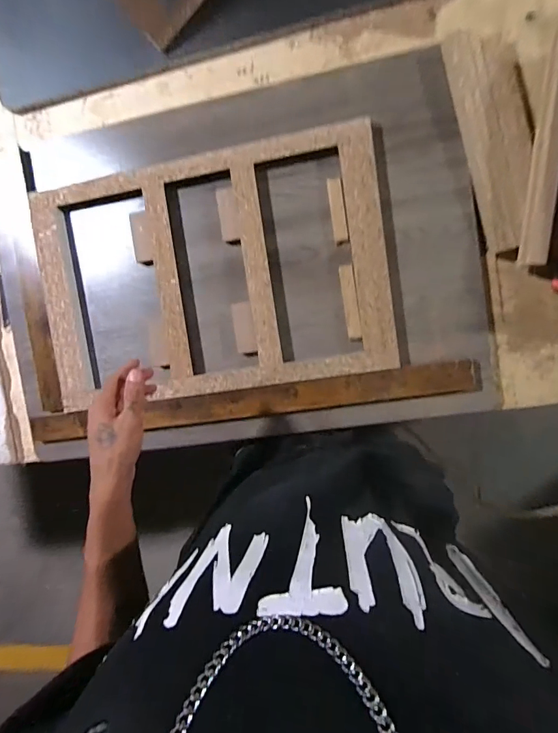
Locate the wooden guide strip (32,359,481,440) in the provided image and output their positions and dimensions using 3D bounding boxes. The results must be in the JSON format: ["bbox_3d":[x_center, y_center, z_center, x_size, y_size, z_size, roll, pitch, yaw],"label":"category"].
[{"bbox_3d":[-0.062,0.065,0.684,0.747,0.038,0.047,-8,95,8],"label":"wooden guide strip"}]

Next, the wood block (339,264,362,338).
[{"bbox_3d":[0.113,-0.102,0.643,0.020,0.013,0.115,-8,95,8],"label":"wood block"}]

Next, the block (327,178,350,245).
[{"bbox_3d":[0.094,-0.245,0.642,0.021,0.011,0.098,-8,95,8],"label":"block"}]

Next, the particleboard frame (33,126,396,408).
[{"bbox_3d":[-0.115,-0.149,0.672,0.567,0.043,0.377,-8,95,8],"label":"particleboard frame"}]

